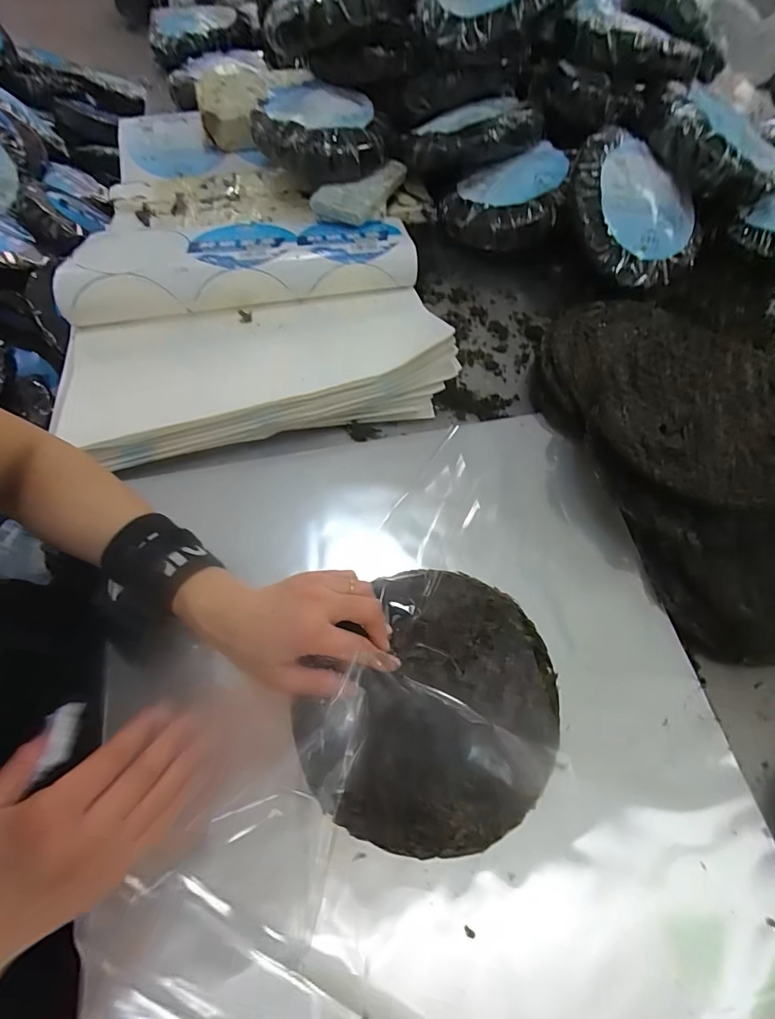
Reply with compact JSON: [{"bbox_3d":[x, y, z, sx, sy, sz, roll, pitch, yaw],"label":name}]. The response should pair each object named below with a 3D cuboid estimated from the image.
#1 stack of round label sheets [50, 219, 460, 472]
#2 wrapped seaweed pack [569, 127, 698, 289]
[{"bbox_3d":[-0.167,-0.234,0.539,0.429,0.081,0.348,-11,65,-5],"label":"stack of round label sheets"},{"bbox_3d":[0.315,-0.380,0.568,0.194,0.030,0.152,39,88,-14],"label":"wrapped seaweed pack"}]

